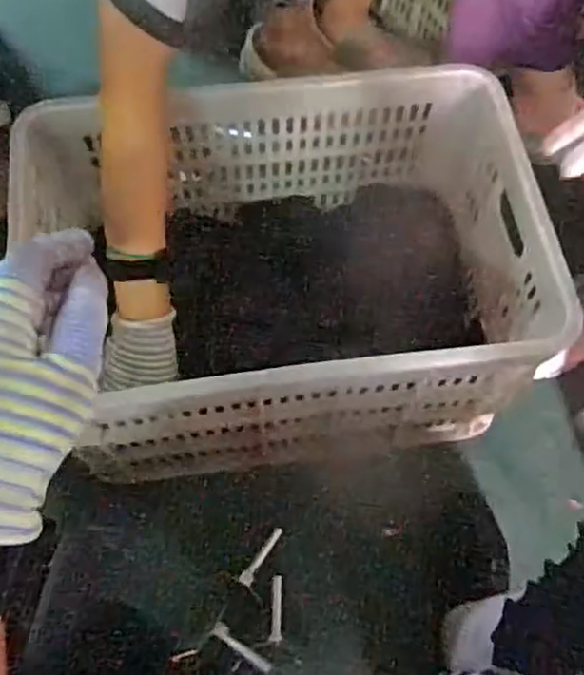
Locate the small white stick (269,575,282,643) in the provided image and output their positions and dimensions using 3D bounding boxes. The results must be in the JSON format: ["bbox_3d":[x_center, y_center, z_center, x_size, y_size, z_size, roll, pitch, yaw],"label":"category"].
[{"bbox_3d":[-0.017,0.308,0.778,0.014,0.004,0.070,3,64,1],"label":"small white stick"}]

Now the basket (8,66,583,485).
[{"bbox_3d":[-0.011,-0.072,0.793,0.507,0.264,0.363,-8,65,-4],"label":"basket"}]

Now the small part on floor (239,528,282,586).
[{"bbox_3d":[-0.035,0.255,0.798,0.014,0.005,0.074,32,68,14],"label":"small part on floor"}]

